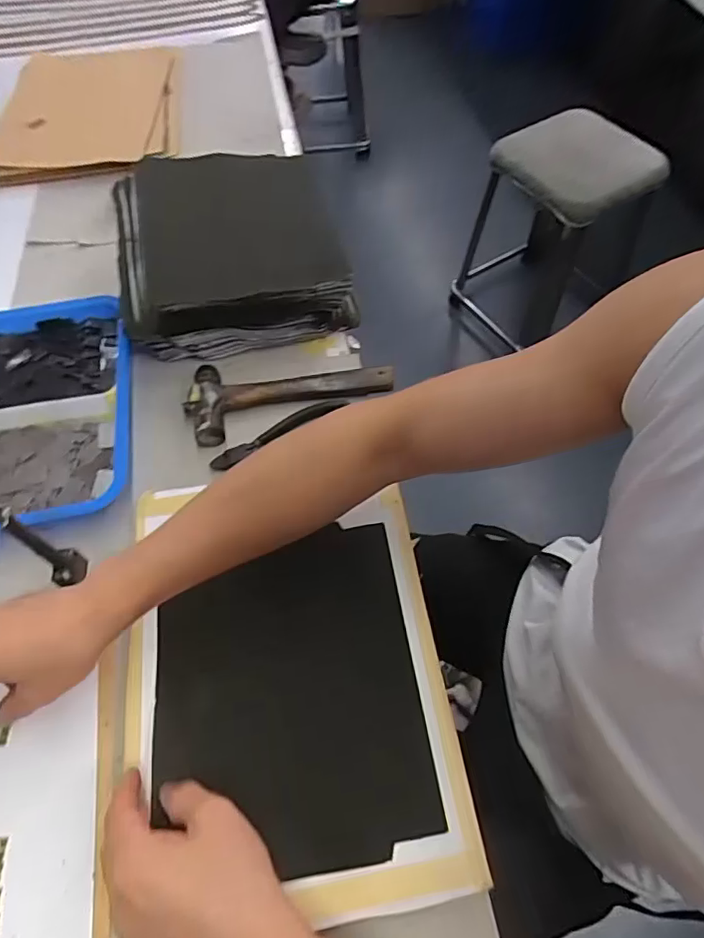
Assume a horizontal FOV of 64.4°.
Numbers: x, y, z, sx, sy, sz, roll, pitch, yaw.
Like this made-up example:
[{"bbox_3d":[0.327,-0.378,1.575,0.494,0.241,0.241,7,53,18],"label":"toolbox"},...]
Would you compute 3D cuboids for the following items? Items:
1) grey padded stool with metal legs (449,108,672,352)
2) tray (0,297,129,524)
[{"bbox_3d":[0.481,-0.569,1.366,0.328,0.445,0.310,-27,62,-14],"label":"grey padded stool with metal legs"},{"bbox_3d":[-0.341,-0.059,0.572,0.231,0.032,0.271,-8,59,-3],"label":"tray"}]

